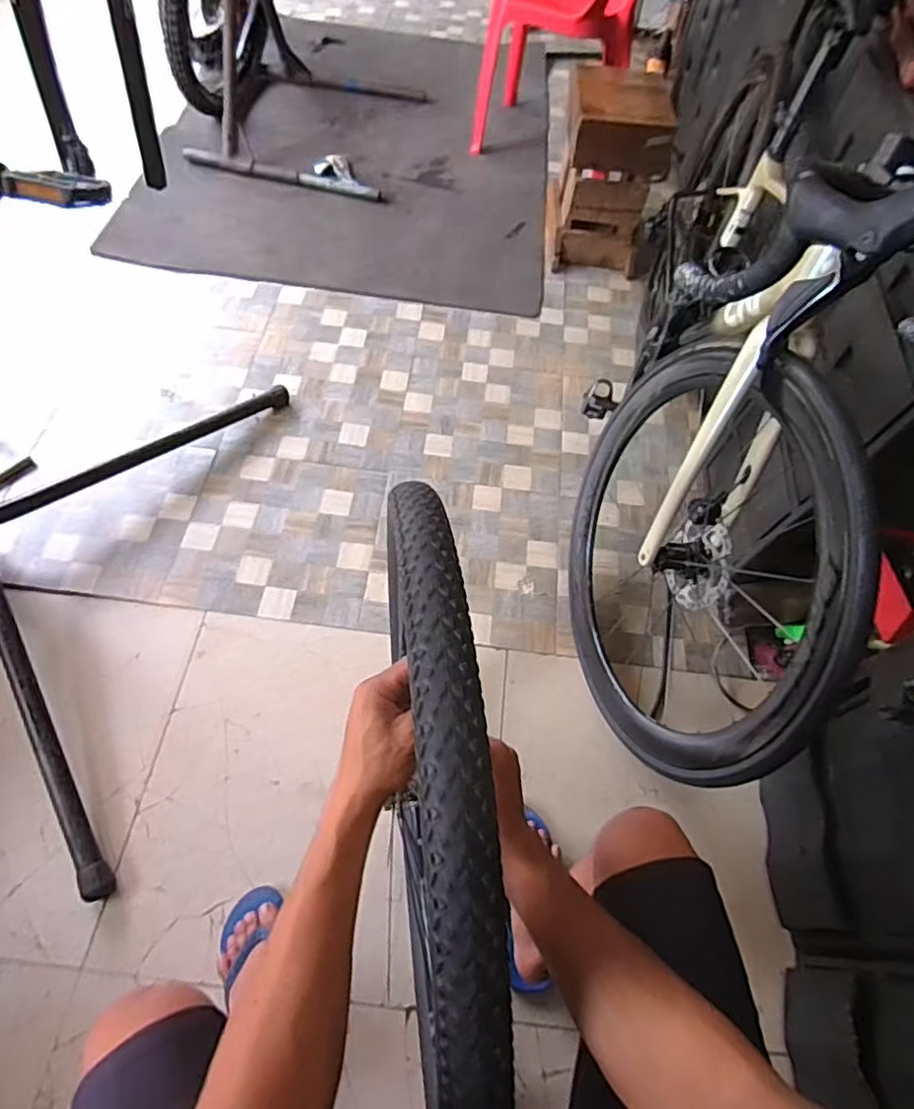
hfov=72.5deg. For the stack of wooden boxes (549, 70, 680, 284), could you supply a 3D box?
[{"bbox_3d":[0.395,-1.027,1.668,0.250,0.362,0.344,2,61,-1],"label":"stack of wooden boxes"}]

